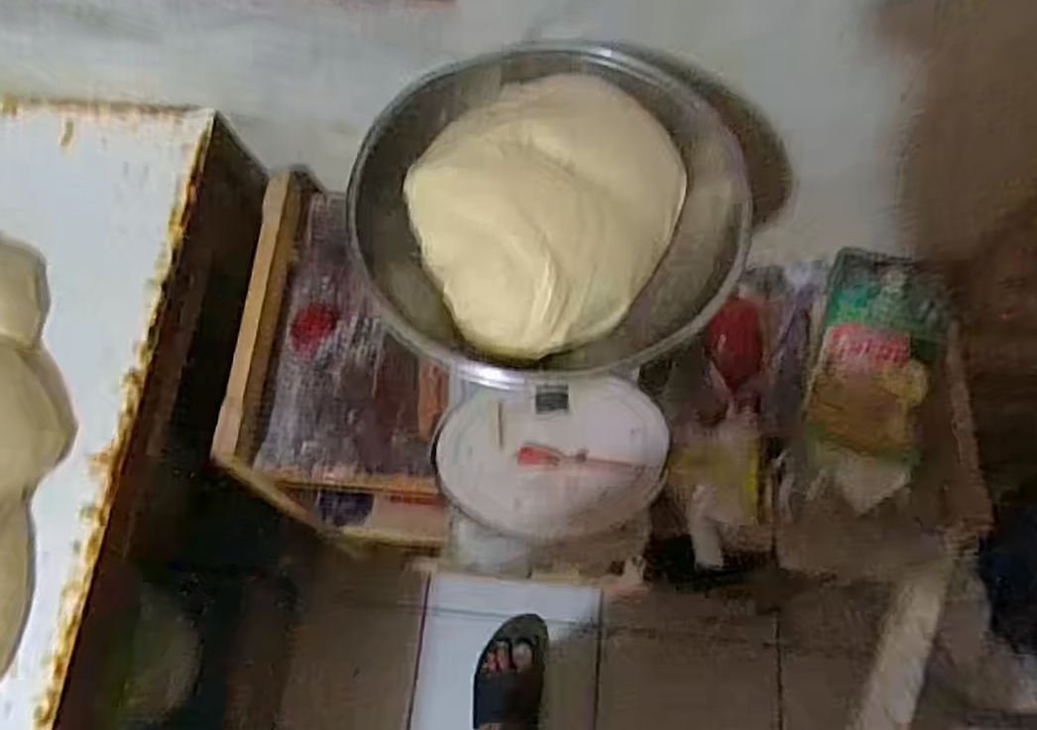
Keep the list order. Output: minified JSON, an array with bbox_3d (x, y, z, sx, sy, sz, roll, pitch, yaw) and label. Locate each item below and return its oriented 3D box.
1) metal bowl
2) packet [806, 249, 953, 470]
[{"bbox_3d":[0.023,-0.102,0.504,0.232,0.082,0.223,0,69,0],"label":"metal bowl"},{"bbox_3d":[0.371,-0.007,0.833,0.118,0.050,0.211,15,86,6],"label":"packet"}]

